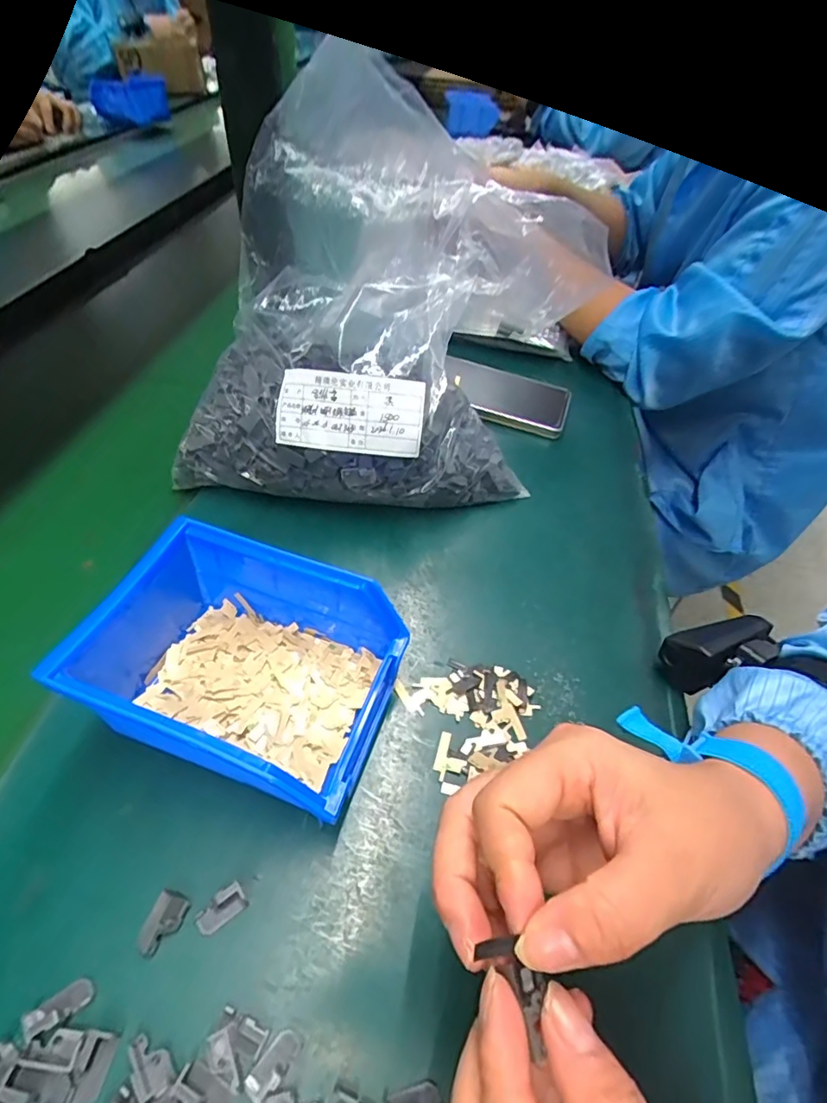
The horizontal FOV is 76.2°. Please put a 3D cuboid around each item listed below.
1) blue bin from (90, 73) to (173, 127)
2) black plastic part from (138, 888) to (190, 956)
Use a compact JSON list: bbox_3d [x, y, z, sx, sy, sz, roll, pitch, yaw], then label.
[{"bbox_3d":[-0.669,-1.072,1.243,0.145,0.082,0.106,23,51,15],"label":"blue bin"},{"bbox_3d":[-0.109,0.159,0.227,0.014,0.005,0.022,20,50,13],"label":"black plastic part"}]

